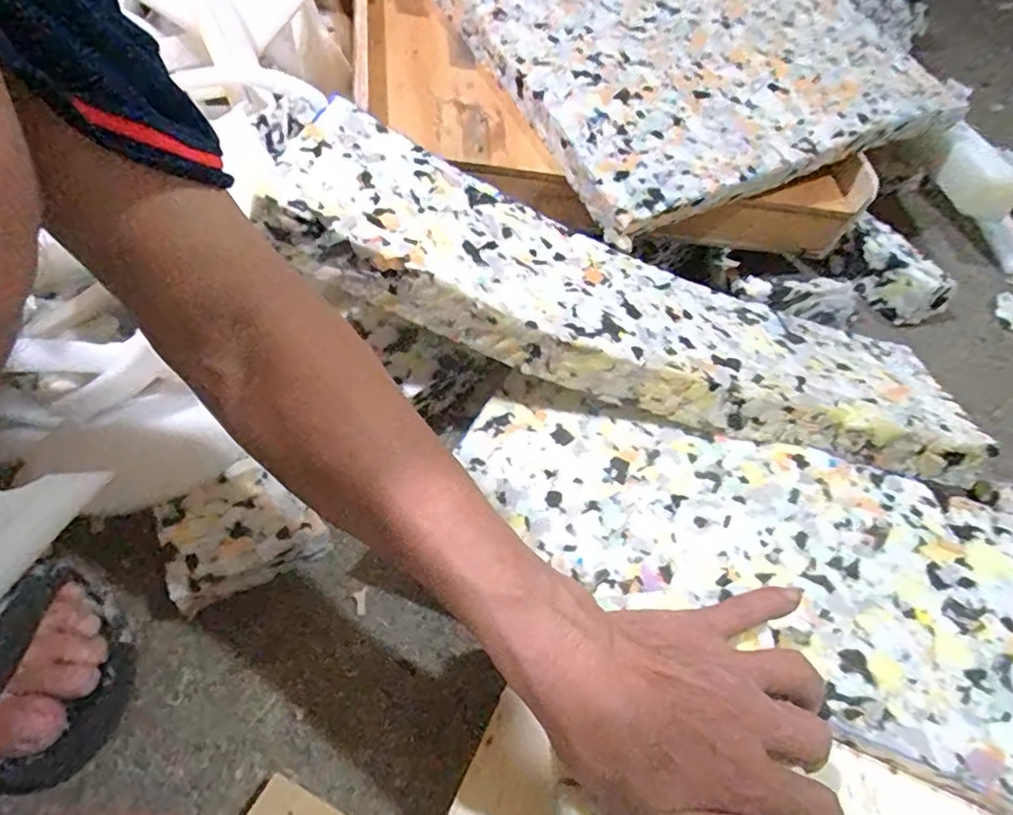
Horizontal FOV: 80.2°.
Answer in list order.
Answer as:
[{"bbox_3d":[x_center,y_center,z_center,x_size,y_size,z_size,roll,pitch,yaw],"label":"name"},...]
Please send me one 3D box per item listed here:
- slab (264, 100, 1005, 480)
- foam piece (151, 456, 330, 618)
[{"bbox_3d":[0.102,-0.075,0.465,0.546,0.067,0.160,18,47,-10],"label":"slab"},{"bbox_3d":[-0.188,0.084,0.425,0.095,0.034,0.086,-22,52,-22],"label":"foam piece"}]

